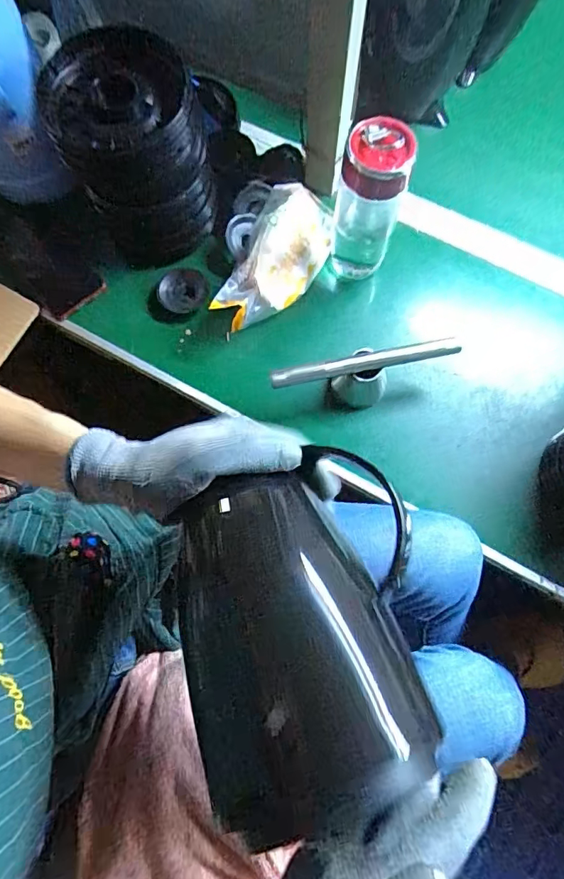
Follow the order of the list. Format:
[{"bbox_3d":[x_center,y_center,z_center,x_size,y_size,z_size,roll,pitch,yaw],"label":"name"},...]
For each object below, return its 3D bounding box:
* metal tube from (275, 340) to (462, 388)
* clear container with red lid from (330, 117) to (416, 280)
[{"bbox_3d":[0.088,-0.082,0.510,0.201,0.013,0.018,-11,74,-3],"label":"metal tube"},{"bbox_3d":[0.095,-0.255,0.547,0.067,0.190,0.068,0,74,0],"label":"clear container with red lid"}]

